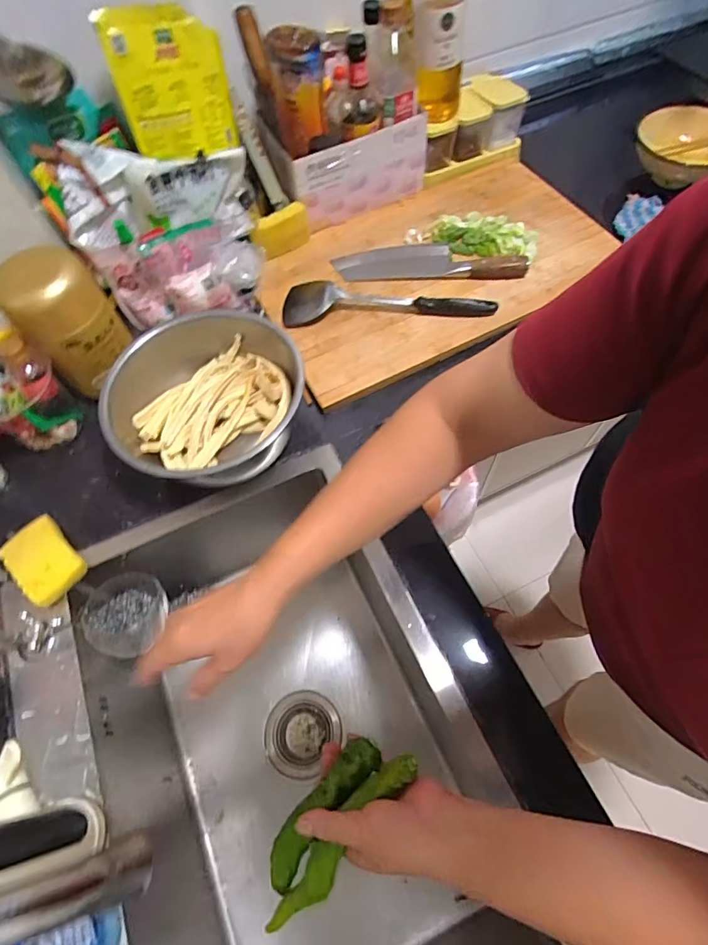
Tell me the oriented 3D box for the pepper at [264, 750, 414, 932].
[{"bbox_3d":[-0.011,0.303,0.391,0.030,0.024,0.181,37,92,21],"label":"pepper"}]

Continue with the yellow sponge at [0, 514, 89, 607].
[{"bbox_3d":[-0.383,0.110,0.587,0.105,0.025,0.068,38,69,22],"label":"yellow sponge"}]

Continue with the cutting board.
[{"bbox_3d":[0.130,-0.342,0.769,0.554,0.030,0.333,-25,62,-10],"label":"cutting board"}]

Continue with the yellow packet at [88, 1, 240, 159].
[{"bbox_3d":[-0.225,-0.490,0.601,0.137,0.143,0.033,-36,43,-29],"label":"yellow packet"}]

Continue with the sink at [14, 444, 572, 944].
[{"bbox_3d":[-0.105,0.347,0.591,0.448,0.266,0.609,-21,61,-8],"label":"sink"}]

